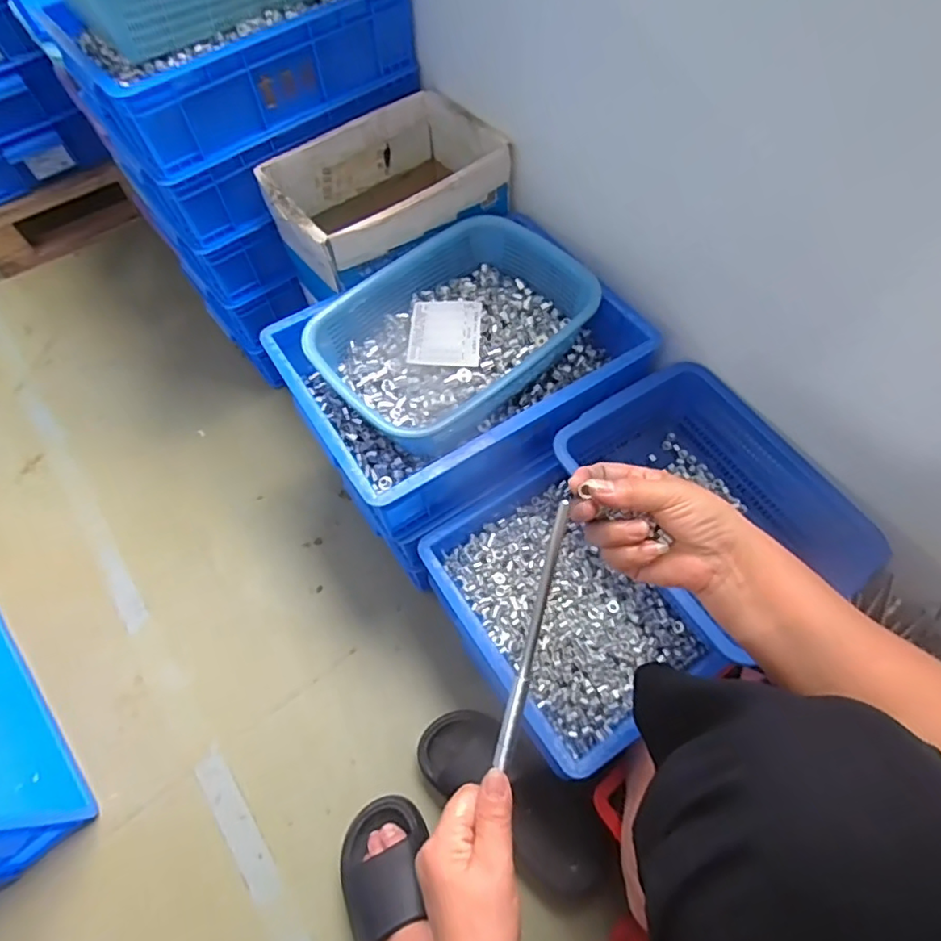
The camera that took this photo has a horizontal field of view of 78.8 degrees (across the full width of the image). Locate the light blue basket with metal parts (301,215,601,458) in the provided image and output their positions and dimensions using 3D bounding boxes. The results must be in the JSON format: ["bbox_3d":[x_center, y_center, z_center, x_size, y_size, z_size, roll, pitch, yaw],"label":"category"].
[{"bbox_3d":[-0.028,-0.182,0.732,0.332,0.075,0.236,-38,66,-18],"label":"light blue basket with metal parts"}]

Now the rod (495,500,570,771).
[{"bbox_3d":[0.042,0.111,0.389,0.010,0.010,0.182,14,92,9],"label":"rod"}]

